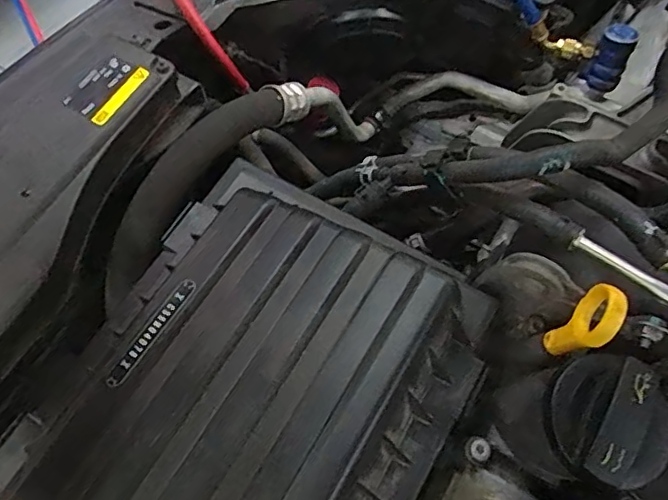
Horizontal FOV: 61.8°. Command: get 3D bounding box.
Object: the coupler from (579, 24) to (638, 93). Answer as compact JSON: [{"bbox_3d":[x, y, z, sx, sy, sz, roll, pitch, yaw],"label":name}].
[{"bbox_3d":[0.236,-0.164,0.479,0.031,0.068,0.024,31,69,15],"label":"coupler"}]

